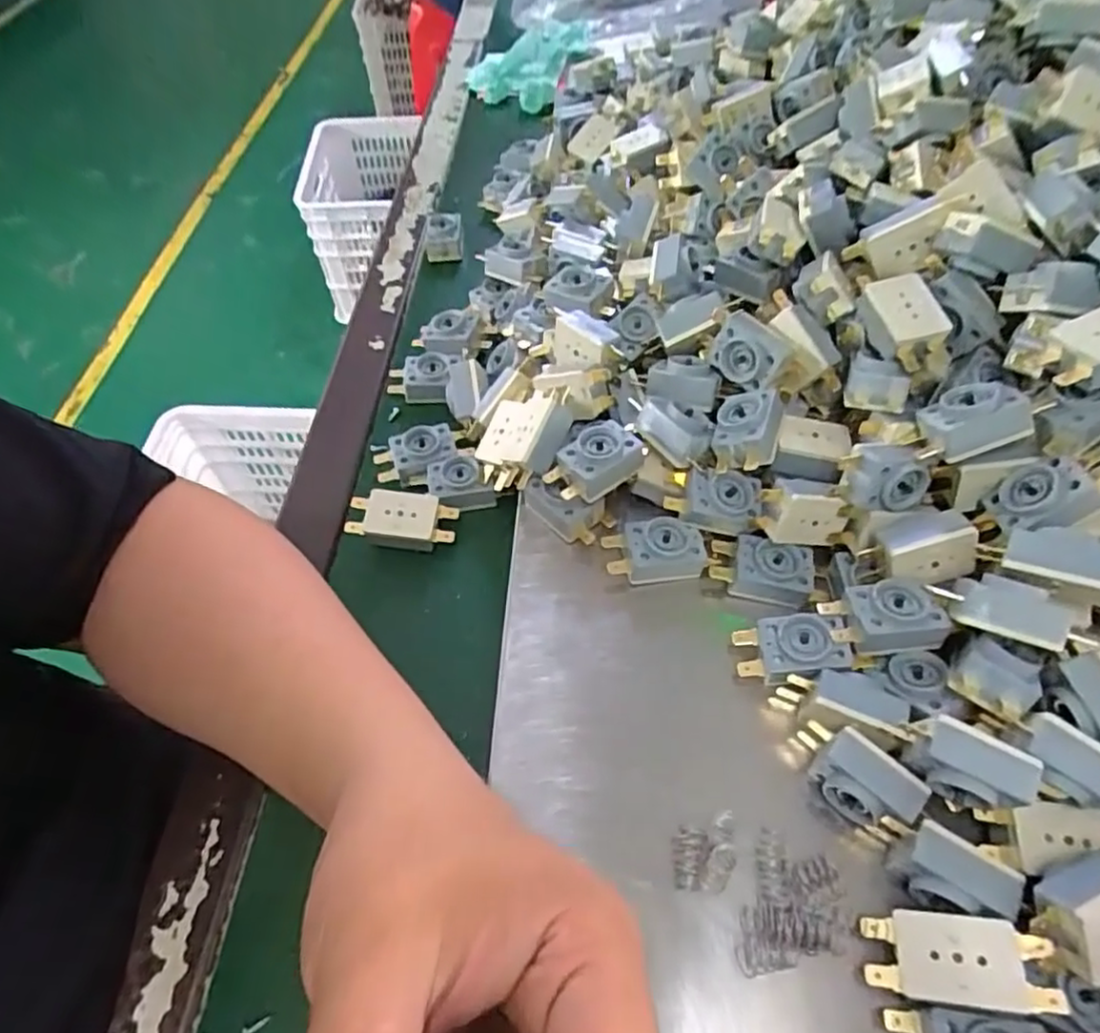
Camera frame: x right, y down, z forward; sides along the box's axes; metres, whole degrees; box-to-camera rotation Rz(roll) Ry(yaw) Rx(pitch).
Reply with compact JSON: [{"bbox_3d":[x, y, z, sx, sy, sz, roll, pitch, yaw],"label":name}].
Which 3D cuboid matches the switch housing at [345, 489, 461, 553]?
[{"bbox_3d":[-0.081,0.003,0.368,0.058,0.022,0.026,4,55,5],"label":"switch housing"}]

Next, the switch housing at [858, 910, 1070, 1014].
[{"bbox_3d":[0.141,0.155,0.233,0.054,0.021,0.026,4,55,5],"label":"switch housing"}]

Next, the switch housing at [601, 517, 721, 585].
[{"bbox_3d":[0.054,0.017,0.331,0.052,0.022,0.024,-5,55,-1],"label":"switch housing"}]

